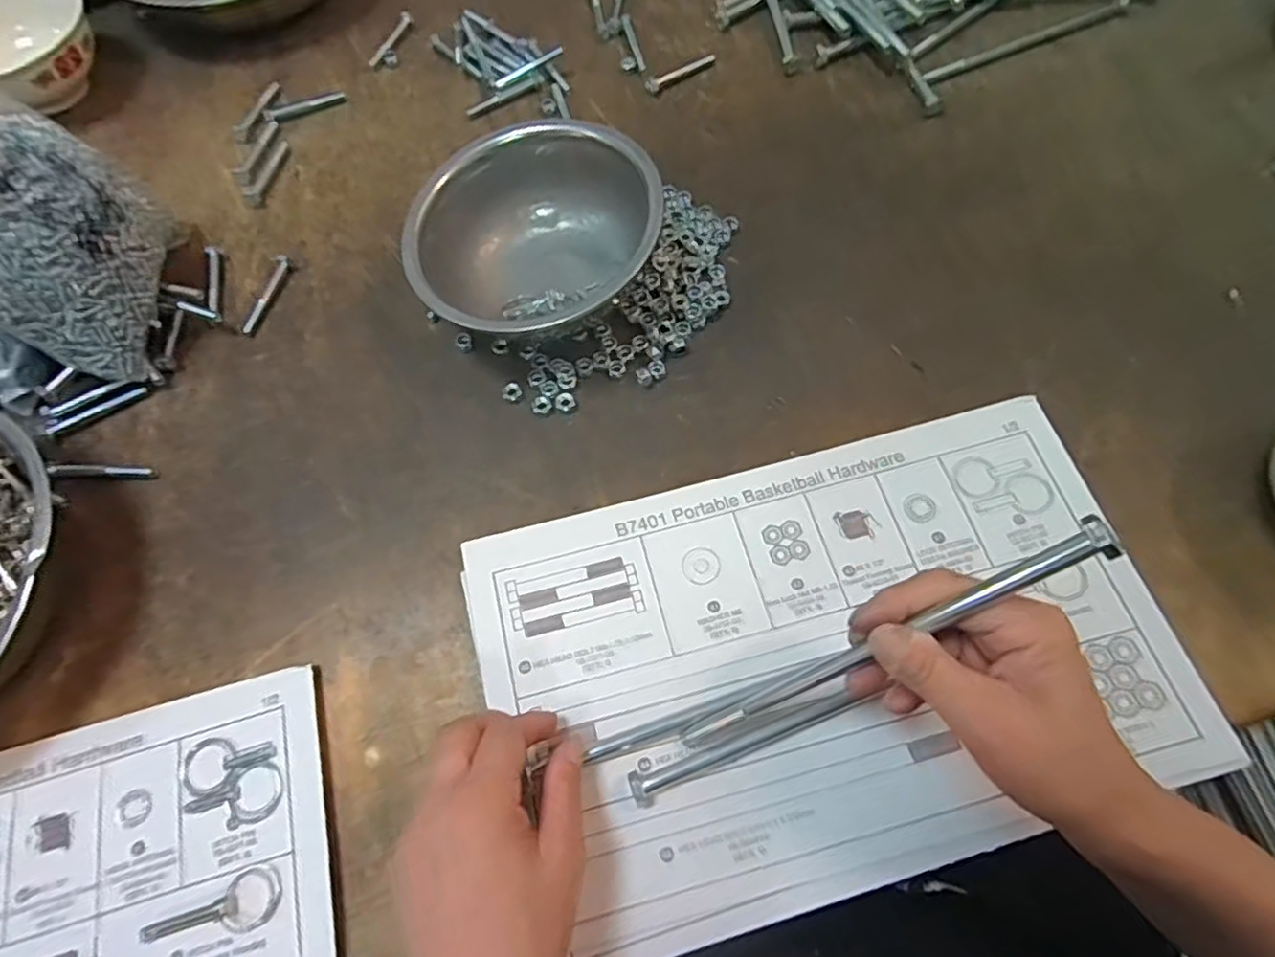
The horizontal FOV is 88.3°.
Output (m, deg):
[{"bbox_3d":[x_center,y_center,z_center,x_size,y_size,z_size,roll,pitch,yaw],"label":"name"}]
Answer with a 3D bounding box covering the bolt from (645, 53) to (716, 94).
[{"bbox_3d":[0.038,-0.358,0.574,0.074,0.010,0.013,-38,69,-13],"label":"bolt"}]

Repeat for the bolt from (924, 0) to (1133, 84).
[{"bbox_3d":[0.343,-0.383,0.576,0.210,0.010,0.017,-23,66,-7],"label":"bolt"}]

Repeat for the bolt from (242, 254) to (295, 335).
[{"bbox_3d":[-0.280,-0.140,0.494,0.013,0.010,0.067,14,67,9],"label":"bolt"}]

